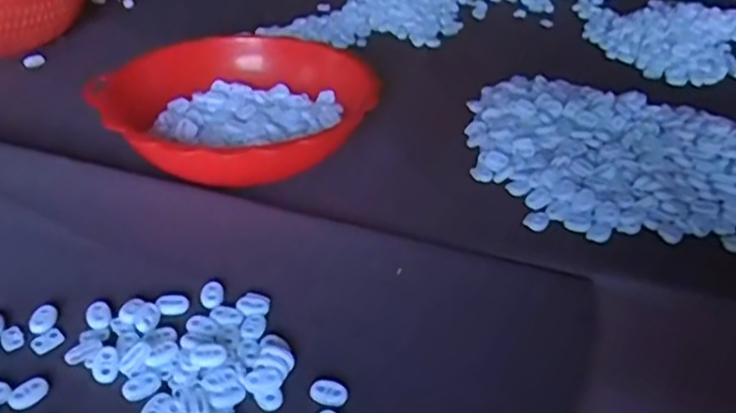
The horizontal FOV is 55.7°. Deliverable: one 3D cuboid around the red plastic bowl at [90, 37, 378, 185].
[{"bbox_3d":[-0.118,-0.086,0.642,0.226,0.066,0.226,1,35,-1],"label":"red plastic bowl"}]

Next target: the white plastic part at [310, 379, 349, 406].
[{"bbox_3d":[-0.023,0.112,0.417,0.022,0.005,0.014,16,37,20],"label":"white plastic part"}]

